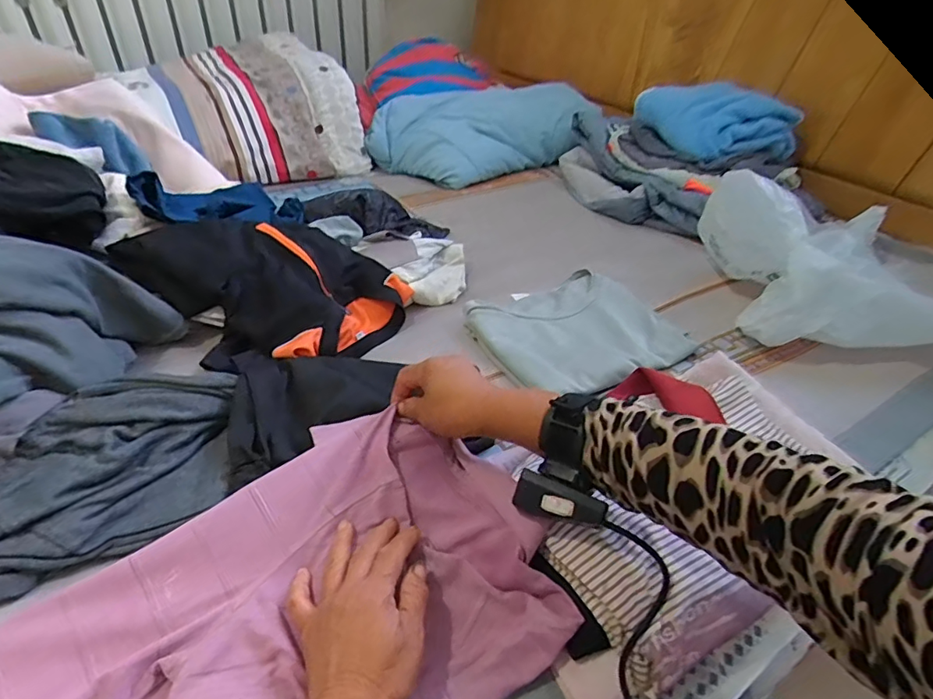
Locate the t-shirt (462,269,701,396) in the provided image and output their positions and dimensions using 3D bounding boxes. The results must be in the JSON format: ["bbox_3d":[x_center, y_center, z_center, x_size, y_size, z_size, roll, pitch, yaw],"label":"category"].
[{"bbox_3d":[0.151,-0.026,0.726,0.249,0.023,0.214,-18,43,-25],"label":"t-shirt"}]

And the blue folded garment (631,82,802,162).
[{"bbox_3d":[0.456,-0.439,1.002,0.113,0.111,0.320,-13,41,-20],"label":"blue folded garment"}]

